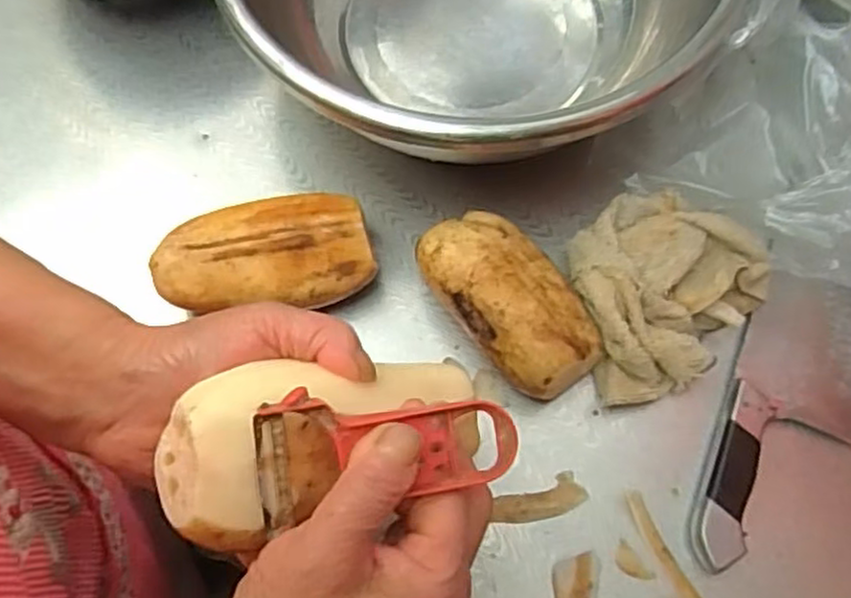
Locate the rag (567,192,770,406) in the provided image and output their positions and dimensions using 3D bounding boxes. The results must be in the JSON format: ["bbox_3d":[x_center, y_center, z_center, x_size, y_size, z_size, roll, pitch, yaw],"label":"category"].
[{"bbox_3d":[0.167,-0.007,0.491,0.124,0.056,0.130,-13,70,-4],"label":"rag"}]

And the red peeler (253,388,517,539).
[{"bbox_3d":[-0.015,0.061,0.287,0.102,0.015,0.051,0,94,-15],"label":"red peeler"}]

